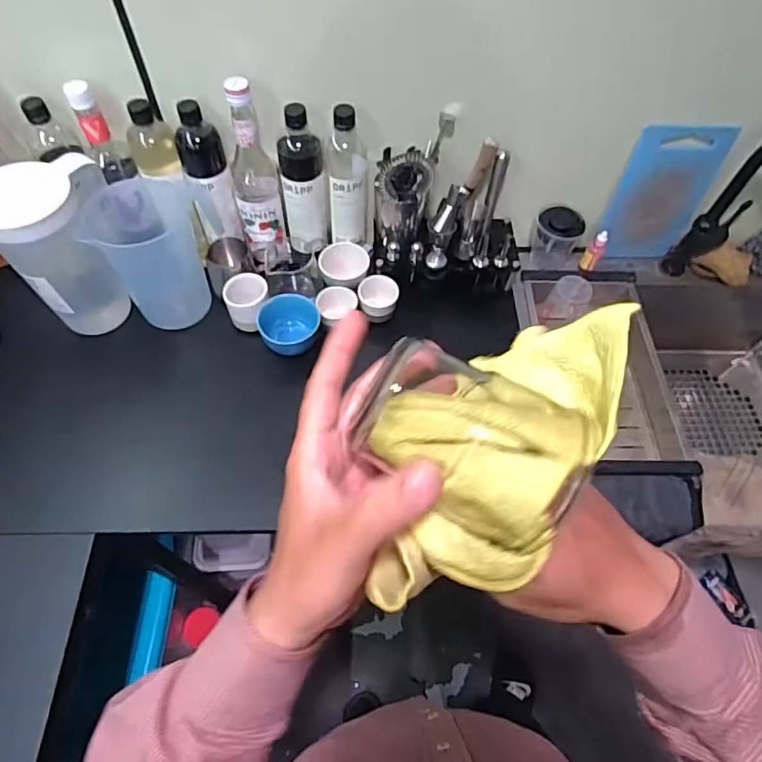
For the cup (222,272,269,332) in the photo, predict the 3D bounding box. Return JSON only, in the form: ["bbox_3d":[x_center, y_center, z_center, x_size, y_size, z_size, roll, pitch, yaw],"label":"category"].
[{"bbox_3d":[-0.211,-0.125,0.796,0.060,0.072,0.060,1,59,-2],"label":"cup"}]

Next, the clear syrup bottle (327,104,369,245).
[{"bbox_3d":[-0.050,-0.308,0.774,0.064,0.218,0.067,-3,59,-5],"label":"clear syrup bottle"}]

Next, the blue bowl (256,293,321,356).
[{"bbox_3d":[-0.143,-0.090,0.784,0.091,0.041,0.088,-18,62,-13],"label":"blue bowl"}]

